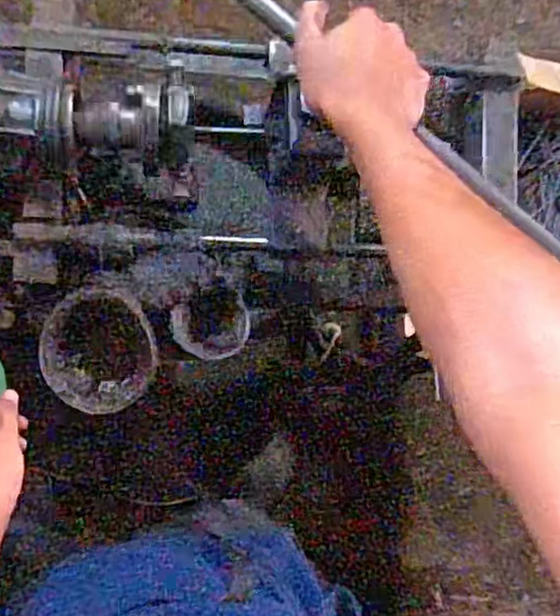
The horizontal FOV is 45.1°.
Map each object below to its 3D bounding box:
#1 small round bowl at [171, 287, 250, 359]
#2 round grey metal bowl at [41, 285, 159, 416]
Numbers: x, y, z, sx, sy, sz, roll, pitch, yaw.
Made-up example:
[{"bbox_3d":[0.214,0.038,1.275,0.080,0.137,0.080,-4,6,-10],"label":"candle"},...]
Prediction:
[{"bbox_3d":[-0.071,0.016,0.691,0.076,0.016,0.070,-3,86,-7],"label":"small round bowl"},{"bbox_3d":[-0.185,0.044,0.688,0.115,0.022,0.126,1,86,-7],"label":"round grey metal bowl"}]

